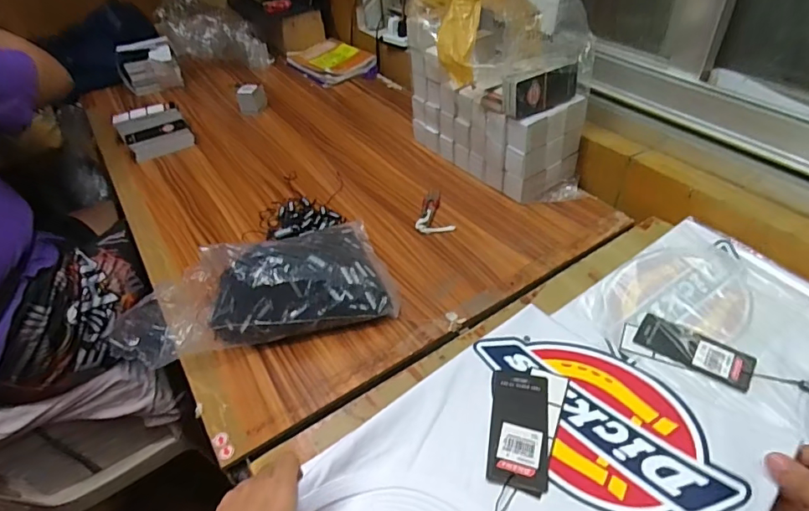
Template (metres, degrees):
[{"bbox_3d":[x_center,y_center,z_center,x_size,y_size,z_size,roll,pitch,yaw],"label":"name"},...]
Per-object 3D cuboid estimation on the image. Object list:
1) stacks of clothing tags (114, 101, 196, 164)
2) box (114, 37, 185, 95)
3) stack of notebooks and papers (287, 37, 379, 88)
[{"bbox_3d":[-0.489,-0.242,0.955,0.120,0.055,0.126,-28,47,-23],"label":"stacks of clothing tags"},{"bbox_3d":[-0.591,-0.432,1.136,0.121,0.101,0.077,-18,44,-13],"label":"box"},{"bbox_3d":[-0.171,-0.469,1.187,0.147,0.032,0.225,-33,49,-26],"label":"stack of notebooks and papers"}]

